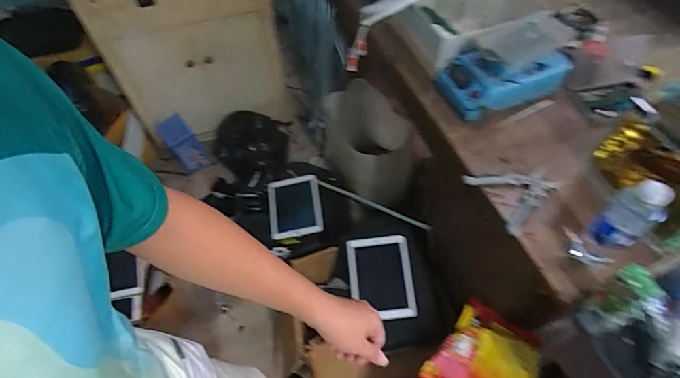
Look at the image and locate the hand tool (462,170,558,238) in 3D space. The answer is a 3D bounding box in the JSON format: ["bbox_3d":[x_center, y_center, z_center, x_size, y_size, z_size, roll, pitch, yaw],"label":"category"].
[{"bbox_3d":[0.341,0.001,0.820,0.149,0.018,0.138,-24,58,-13],"label":"hand tool"}]

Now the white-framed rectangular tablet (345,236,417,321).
[{"bbox_3d":[0.113,0.253,1.236,0.180,0.022,0.229,-10,66,12],"label":"white-framed rectangular tablet"}]

